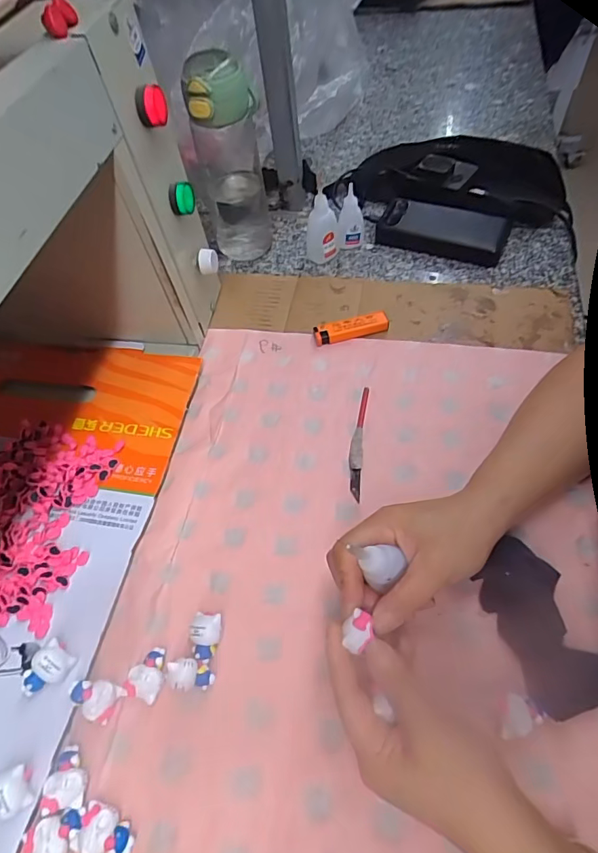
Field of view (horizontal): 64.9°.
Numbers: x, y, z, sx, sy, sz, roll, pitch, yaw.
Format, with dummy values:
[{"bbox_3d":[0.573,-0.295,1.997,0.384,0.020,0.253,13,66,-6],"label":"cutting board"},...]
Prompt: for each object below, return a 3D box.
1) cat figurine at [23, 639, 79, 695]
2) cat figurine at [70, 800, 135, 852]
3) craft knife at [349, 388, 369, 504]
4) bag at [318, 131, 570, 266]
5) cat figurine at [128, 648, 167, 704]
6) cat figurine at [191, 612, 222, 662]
[{"bbox_3d":[-0.180,0.175,0.337,0.022,0.023,0.036,31,65,23],"label":"cat figurine"},{"bbox_3d":[-0.120,0.253,0.294,0.035,0.017,0.025,9,58,11],"label":"cat figurine"},{"bbox_3d":[0.055,0.013,0.442,0.012,0.006,0.119,5,58,8],"label":"craft knife"},{"bbox_3d":[0.195,-0.318,0.625,0.291,0.044,0.217,36,67,25],"label":"bag"},{"bbox_3d":[-0.106,0.176,0.338,0.023,0.013,0.032,20,61,17],"label":"cat figurine"},{"bbox_3d":[-0.069,0.156,0.350,0.021,0.017,0.031,5,58,9],"label":"cat figurine"}]

